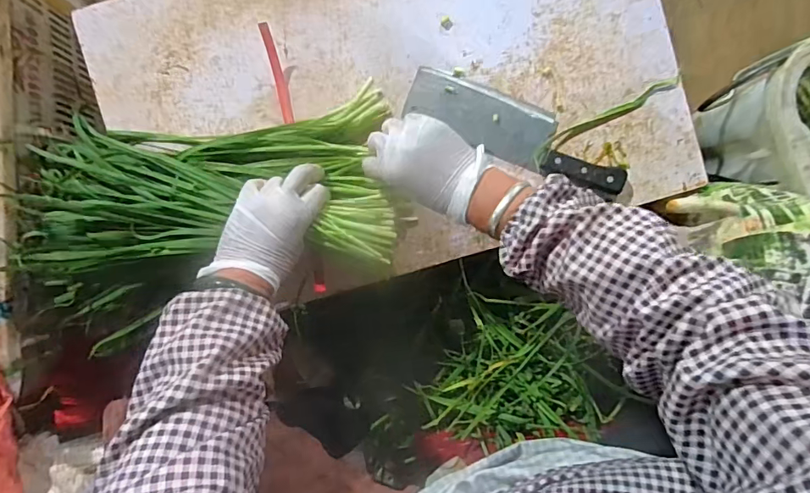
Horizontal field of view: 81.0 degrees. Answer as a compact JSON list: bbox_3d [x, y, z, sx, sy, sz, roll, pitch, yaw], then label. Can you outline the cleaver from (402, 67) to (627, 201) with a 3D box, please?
[{"bbox_3d":[0.133,-0.135,0.559,0.268,0.020,0.069,23,91,-2],"label":"cleaver"}]

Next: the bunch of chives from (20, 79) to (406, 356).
[{"bbox_3d":[-0.226,-0.046,0.527,0.425,0.088,0.220,-12,91,4],"label":"bunch of chives"}]

